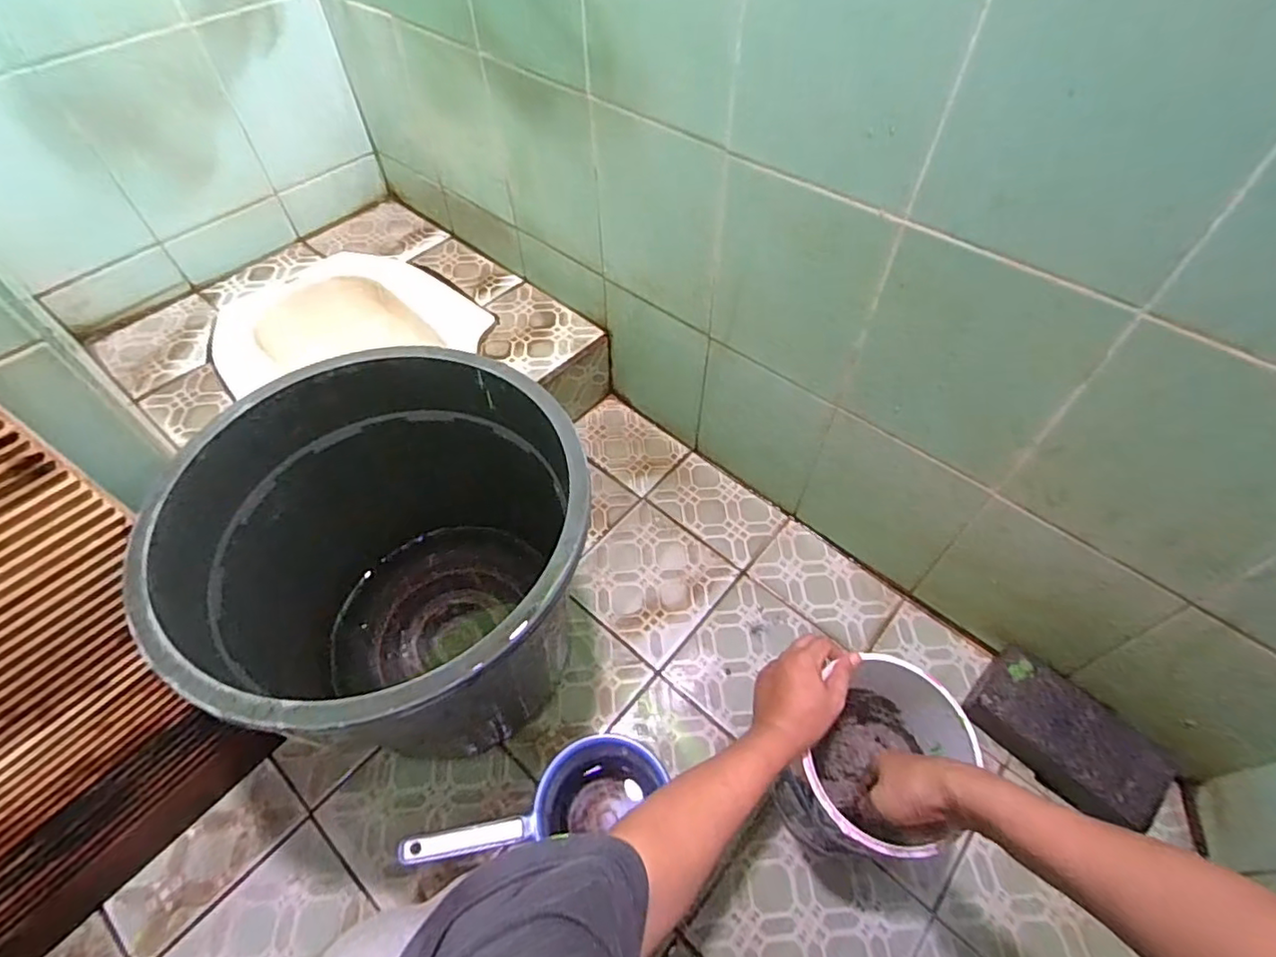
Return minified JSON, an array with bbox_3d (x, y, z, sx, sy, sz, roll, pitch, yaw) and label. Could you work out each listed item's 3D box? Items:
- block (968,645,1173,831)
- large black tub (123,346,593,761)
[{"bbox_3d":[0.527,0.317,0.739,0.211,0.063,0.119,36,61,24],"label":"block"},{"bbox_3d":[-0.233,0.123,0.672,0.369,0.365,0.369,0,53,0],"label":"large black tub"}]

